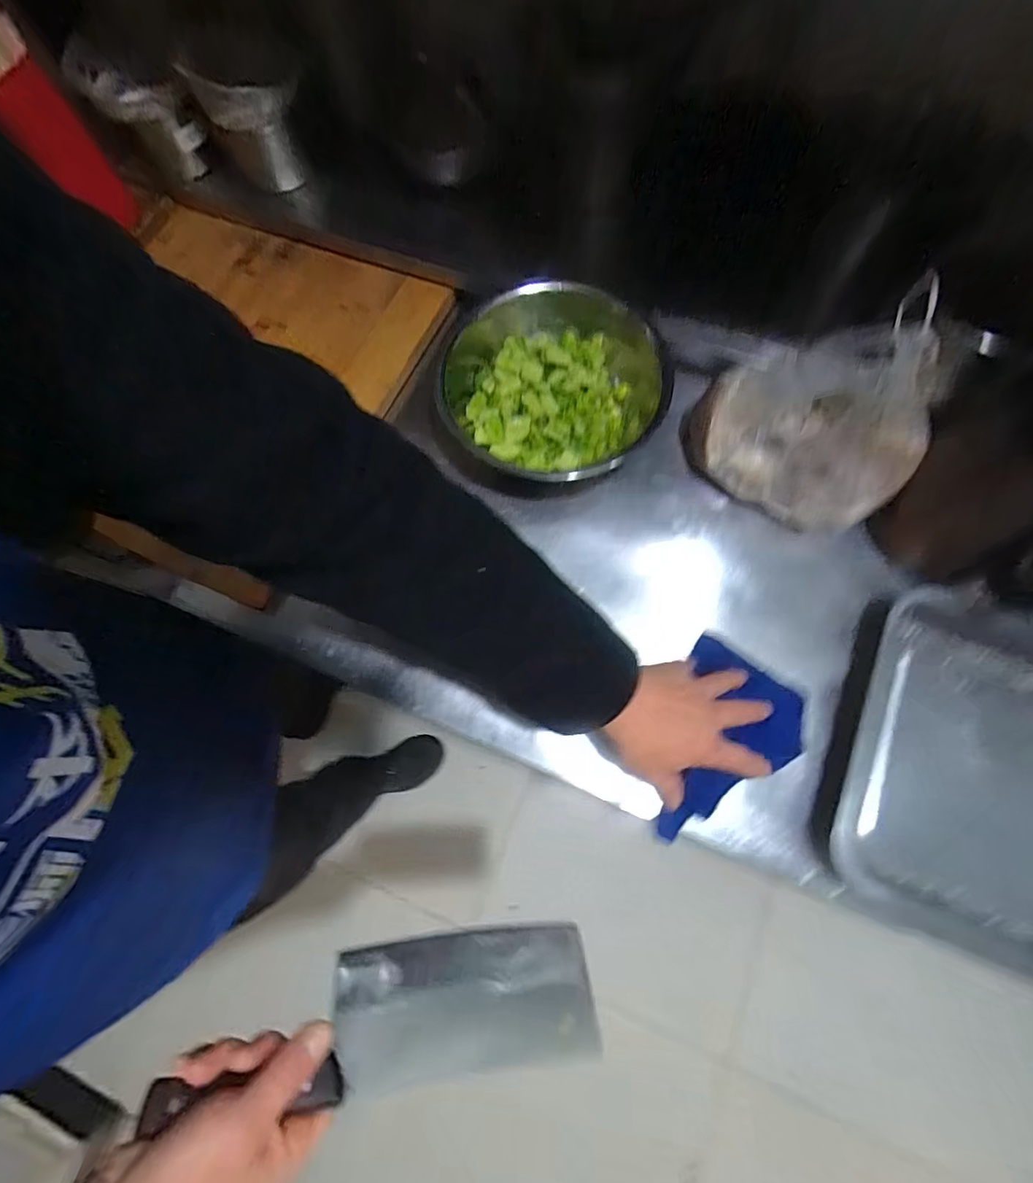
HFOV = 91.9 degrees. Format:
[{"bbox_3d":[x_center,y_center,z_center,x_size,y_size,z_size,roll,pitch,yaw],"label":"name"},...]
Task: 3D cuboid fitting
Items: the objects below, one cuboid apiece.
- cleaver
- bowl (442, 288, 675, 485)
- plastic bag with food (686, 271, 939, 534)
[{"bbox_3d":[-0.089,0.318,0.379,0.298,0.017,0.090,2,38,-13],"label":"cleaver"},{"bbox_3d":[0.037,-0.240,0.601,0.243,0.107,0.247,0,72,1],"label":"bowl"},{"bbox_3d":[0.302,-0.179,0.500,0.213,0.171,0.134,27,74,9],"label":"plastic bag with food"}]

